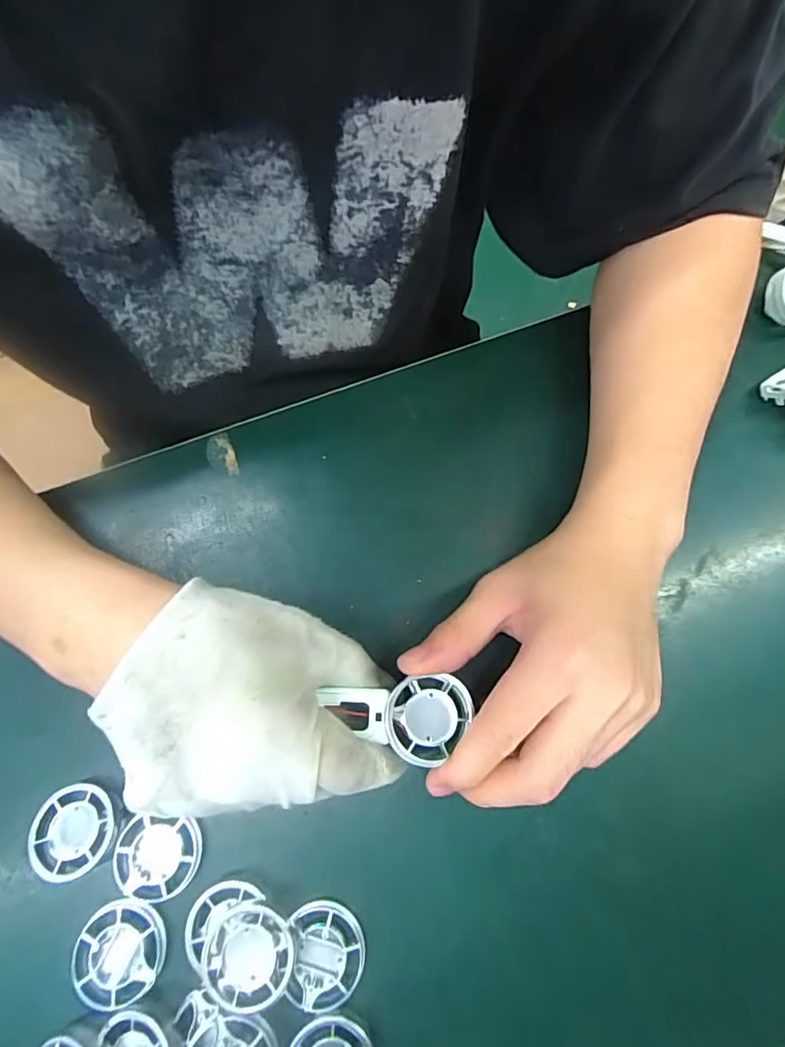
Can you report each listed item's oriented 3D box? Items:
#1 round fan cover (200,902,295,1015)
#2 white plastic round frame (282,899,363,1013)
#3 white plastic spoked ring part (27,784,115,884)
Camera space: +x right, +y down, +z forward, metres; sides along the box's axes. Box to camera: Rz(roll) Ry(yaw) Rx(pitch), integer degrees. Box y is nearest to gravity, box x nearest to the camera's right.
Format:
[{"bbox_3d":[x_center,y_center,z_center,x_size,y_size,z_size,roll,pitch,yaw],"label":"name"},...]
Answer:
[{"bbox_3d":[-0.063,0.189,0.220,0.037,0.010,0.036,0,72,0],"label":"round fan cover"},{"bbox_3d":[-0.030,0.193,0.225,0.033,0.012,0.039,1,72,0],"label":"white plastic round frame"},{"bbox_3d":[-0.152,0.146,0.240,0.035,0.013,0.039,-22,73,-7],"label":"white plastic spoked ring part"}]

